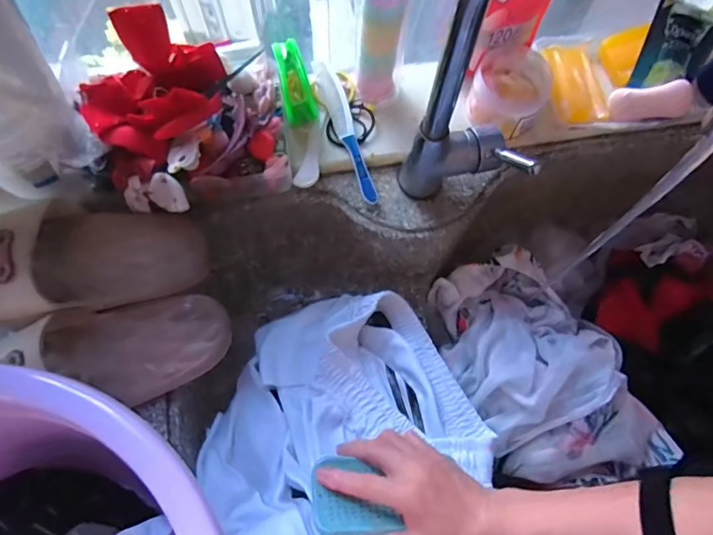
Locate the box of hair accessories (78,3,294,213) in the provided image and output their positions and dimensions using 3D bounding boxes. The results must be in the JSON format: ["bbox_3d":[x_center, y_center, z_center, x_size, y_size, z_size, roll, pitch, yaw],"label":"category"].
[{"bbox_3d":[-0.171,-0.152,0.481,0.186,0.118,0.163,-8,72,-4],"label":"box of hair accessories"}]

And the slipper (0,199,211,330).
[{"bbox_3d":[-0.277,-0.010,0.458,0.249,0.059,0.106,-8,71,-19],"label":"slipper"}]

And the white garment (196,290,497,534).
[{"bbox_3d":[-0.001,0.187,0.463,0.281,0.139,0.338,-28,75,-10],"label":"white garment"}]

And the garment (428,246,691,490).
[{"bbox_3d":[0.233,0.119,0.582,0.204,0.091,0.303,-25,74,-9],"label":"garment"}]

